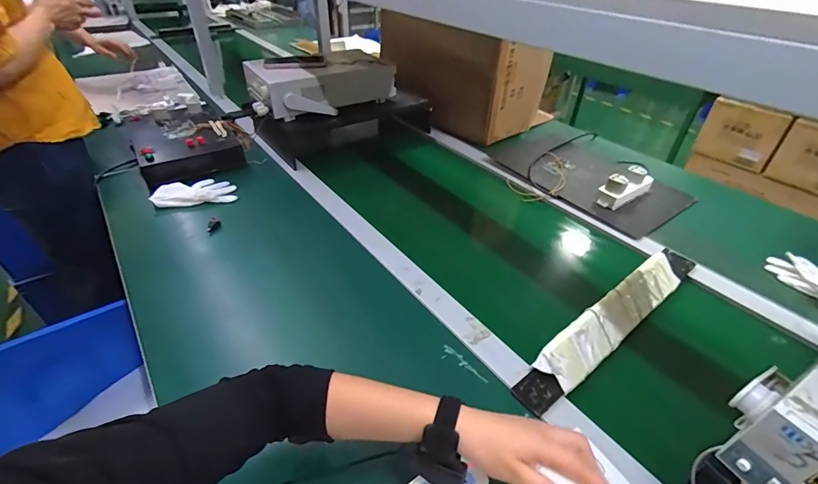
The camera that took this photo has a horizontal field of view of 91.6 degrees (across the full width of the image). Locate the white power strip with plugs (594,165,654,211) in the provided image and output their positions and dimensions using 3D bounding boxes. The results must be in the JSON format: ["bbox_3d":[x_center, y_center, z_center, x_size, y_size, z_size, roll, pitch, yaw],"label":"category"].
[{"bbox_3d":[0.518,-0.133,0.947,0.170,0.070,0.056,-23,44,-28],"label":"white power strip with plugs"}]

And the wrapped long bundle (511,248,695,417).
[{"bbox_3d":[0.346,0.112,0.647,0.480,0.050,0.056,-26,45,-30],"label":"wrapped long bundle"}]

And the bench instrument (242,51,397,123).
[{"bbox_3d":[-0.244,-0.449,1.112,0.393,0.106,0.198,-19,42,-24],"label":"bench instrument"}]

